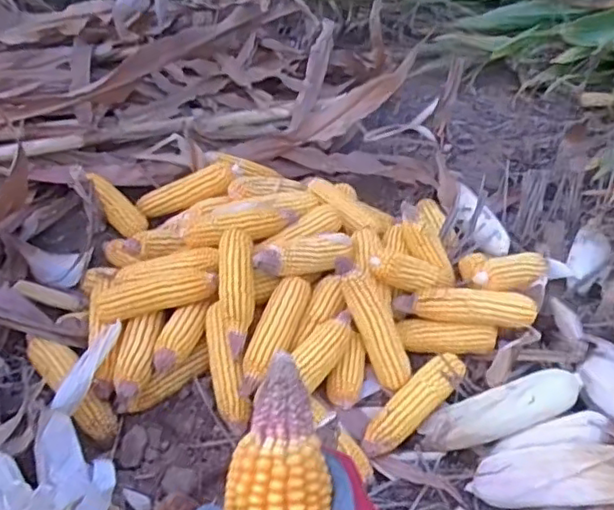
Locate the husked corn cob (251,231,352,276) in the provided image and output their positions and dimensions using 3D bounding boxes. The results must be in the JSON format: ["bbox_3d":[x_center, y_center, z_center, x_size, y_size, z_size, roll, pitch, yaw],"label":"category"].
[{"bbox_3d":[-0.003,-0.001,0.993,0.196,0.043,0.051,-12,41,-39],"label":"husked corn cob"}]

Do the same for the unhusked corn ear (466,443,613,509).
[{"bbox_3d":[0.321,0.285,0.796,0.229,0.050,0.066,-12,37,23],"label":"unhusked corn ear"}]

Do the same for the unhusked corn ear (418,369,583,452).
[{"bbox_3d":[0.280,0.220,0.886,0.240,0.048,0.065,-21,44,-2],"label":"unhusked corn ear"}]

